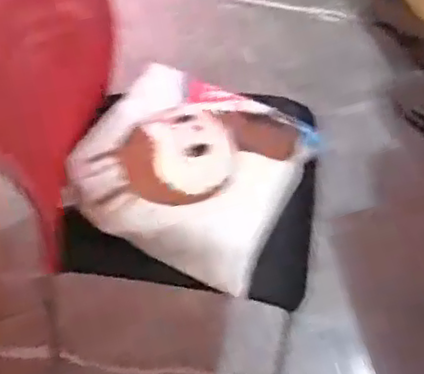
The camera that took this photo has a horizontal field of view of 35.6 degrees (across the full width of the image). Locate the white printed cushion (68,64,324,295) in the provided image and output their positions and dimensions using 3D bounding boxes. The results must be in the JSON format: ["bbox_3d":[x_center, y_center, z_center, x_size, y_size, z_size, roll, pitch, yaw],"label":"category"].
[{"bbox_3d":[-0.040,-0.051,1.167,0.377,0.080,0.368,23,59,12],"label":"white printed cushion"}]

